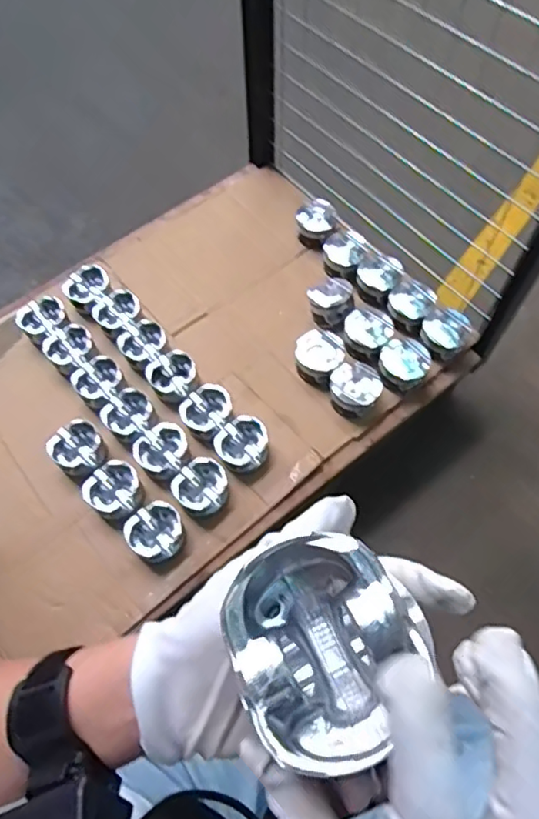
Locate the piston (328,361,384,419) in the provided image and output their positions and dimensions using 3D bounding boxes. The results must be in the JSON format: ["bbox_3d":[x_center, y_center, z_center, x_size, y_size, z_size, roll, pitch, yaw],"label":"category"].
[{"bbox_3d":[0.156,-0.037,1.039,0.088,0.058,0.085,-1,63,1],"label":"piston"}]

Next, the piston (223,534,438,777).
[{"bbox_3d":[0.025,0.098,0.242,0.075,0.046,0.083,-27,66,-12],"label":"piston"}]

